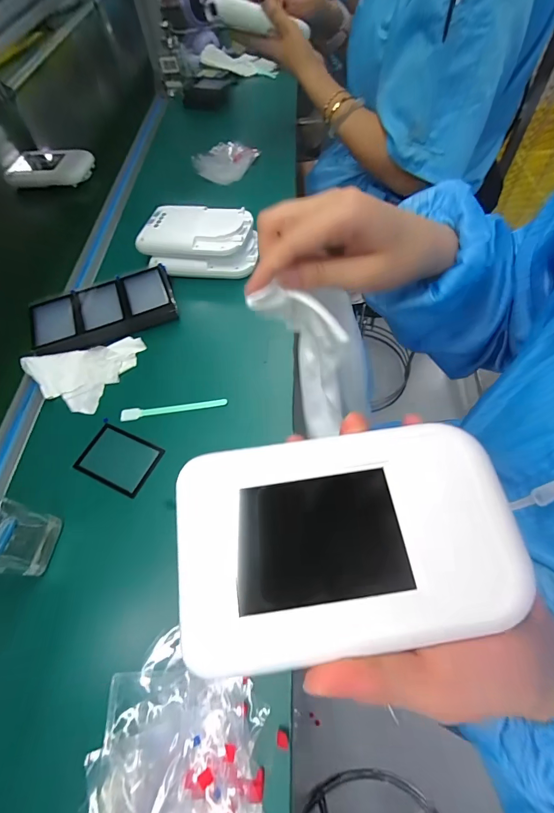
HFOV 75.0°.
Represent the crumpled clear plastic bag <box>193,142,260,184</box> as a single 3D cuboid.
[{"bbox_3d":[-0.097,-0.444,0.656,0.085,0.033,0.111,31,65,19],"label":"crumpled clear plastic bag"}]

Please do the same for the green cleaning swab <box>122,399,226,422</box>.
[{"bbox_3d":[-0.118,0.003,0.411,0.120,0.007,0.014,-6,59,-1],"label":"green cleaning swab"}]

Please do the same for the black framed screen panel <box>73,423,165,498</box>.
[{"bbox_3d":[-0.169,0.056,0.389,0.082,0.010,0.058,22,62,15],"label":"black framed screen panel"}]

